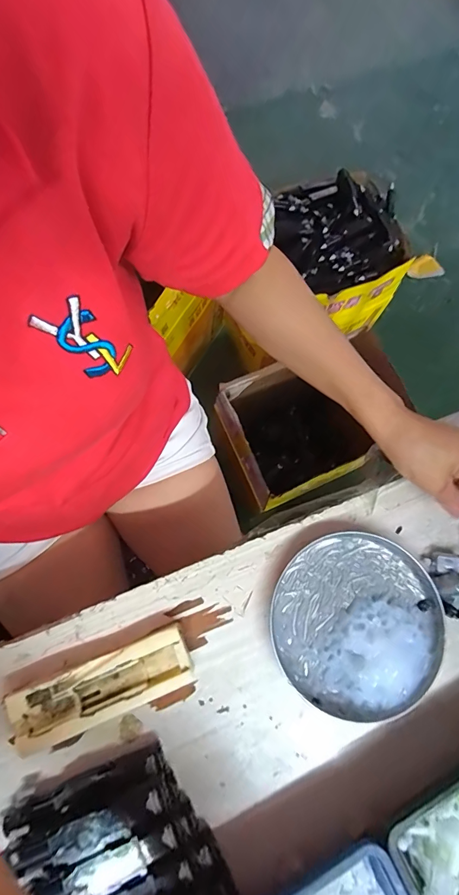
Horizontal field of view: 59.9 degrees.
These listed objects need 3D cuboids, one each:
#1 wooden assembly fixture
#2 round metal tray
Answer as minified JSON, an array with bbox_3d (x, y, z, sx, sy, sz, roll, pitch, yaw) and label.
[{"bbox_3d":[-0.101,0.191,0.319,0.142,0.024,0.047,-21,77,-7],"label":"wooden assembly fixture"},{"bbox_3d":[0.109,0.149,0.340,0.143,0.018,0.139,0,75,-1],"label":"round metal tray"}]

